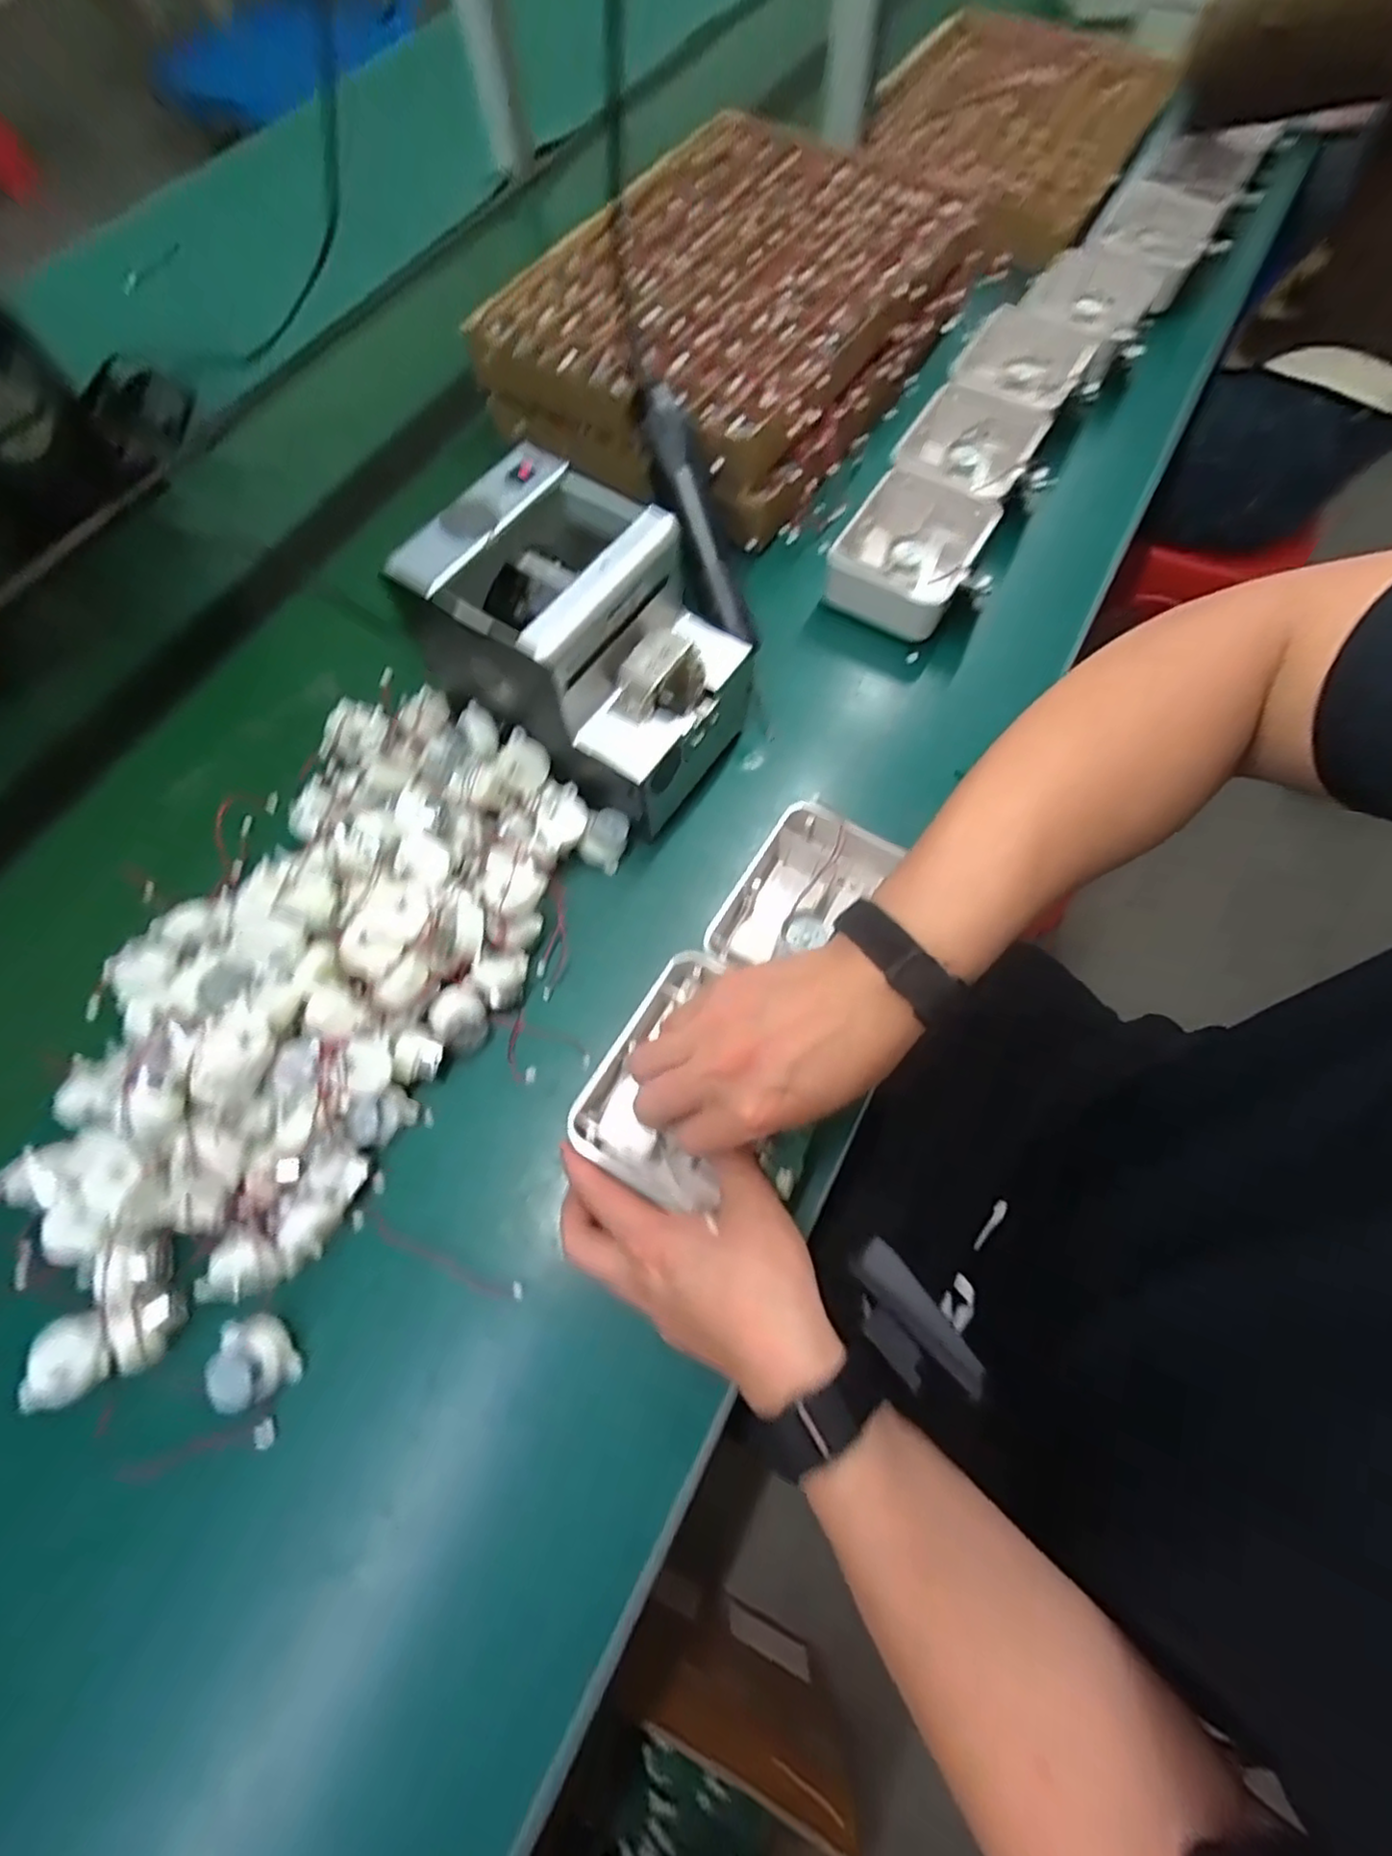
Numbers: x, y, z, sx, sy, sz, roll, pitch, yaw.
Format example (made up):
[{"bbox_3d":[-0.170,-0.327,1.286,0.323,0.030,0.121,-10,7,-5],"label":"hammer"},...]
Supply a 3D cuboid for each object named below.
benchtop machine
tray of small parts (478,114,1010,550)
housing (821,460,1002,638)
[{"bbox_3d":[-0.065,-0.176,0.452,0.165,0.166,0.134,32,72,15],"label":"benchtop machine"},{"bbox_3d":[0.041,-0.562,0.618,0.330,0.088,0.422,35,73,16],"label":"tray of small parts"},{"bbox_3d":[0.174,-0.304,0.552,0.100,0.047,0.134,28,71,14],"label":"housing"}]

